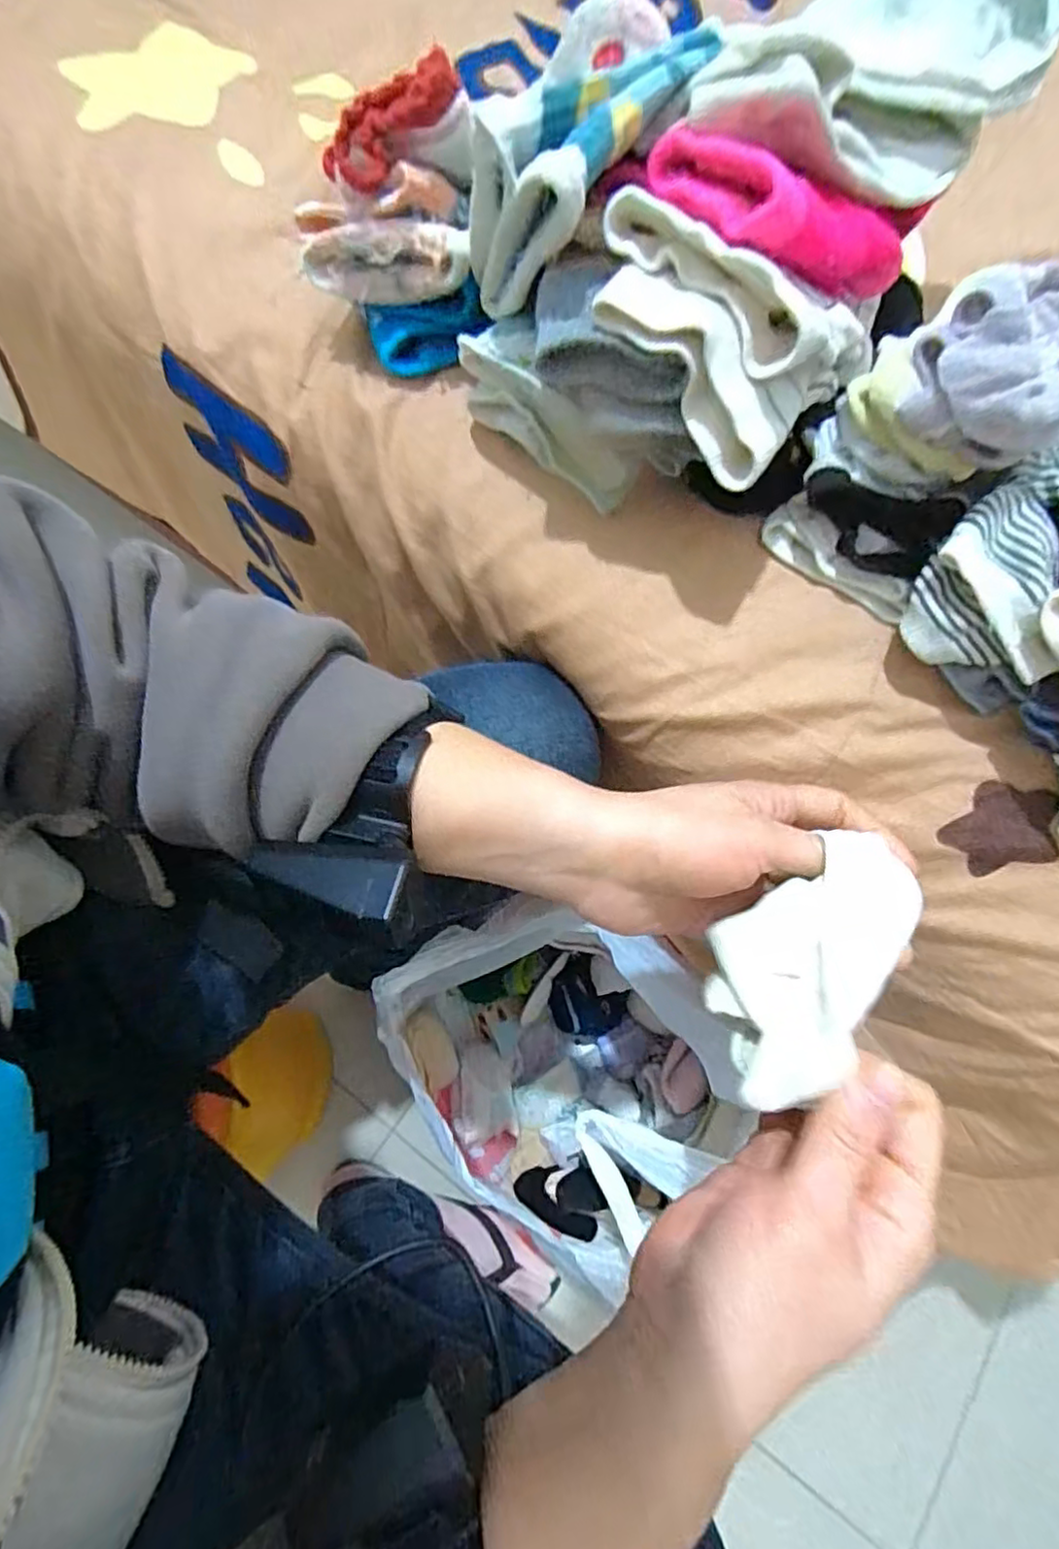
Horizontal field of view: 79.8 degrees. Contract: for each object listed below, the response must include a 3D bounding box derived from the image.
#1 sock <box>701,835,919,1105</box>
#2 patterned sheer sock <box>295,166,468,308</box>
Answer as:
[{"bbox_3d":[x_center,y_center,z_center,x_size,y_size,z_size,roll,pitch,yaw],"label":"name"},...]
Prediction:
[{"bbox_3d":[0.107,0.065,0.238,0.055,0.024,0.110,42,75,13],"label":"sock"},{"bbox_3d":[-0.070,-0.250,0.298,0.083,0.042,0.029,5,70,16],"label":"patterned sheer sock"}]

